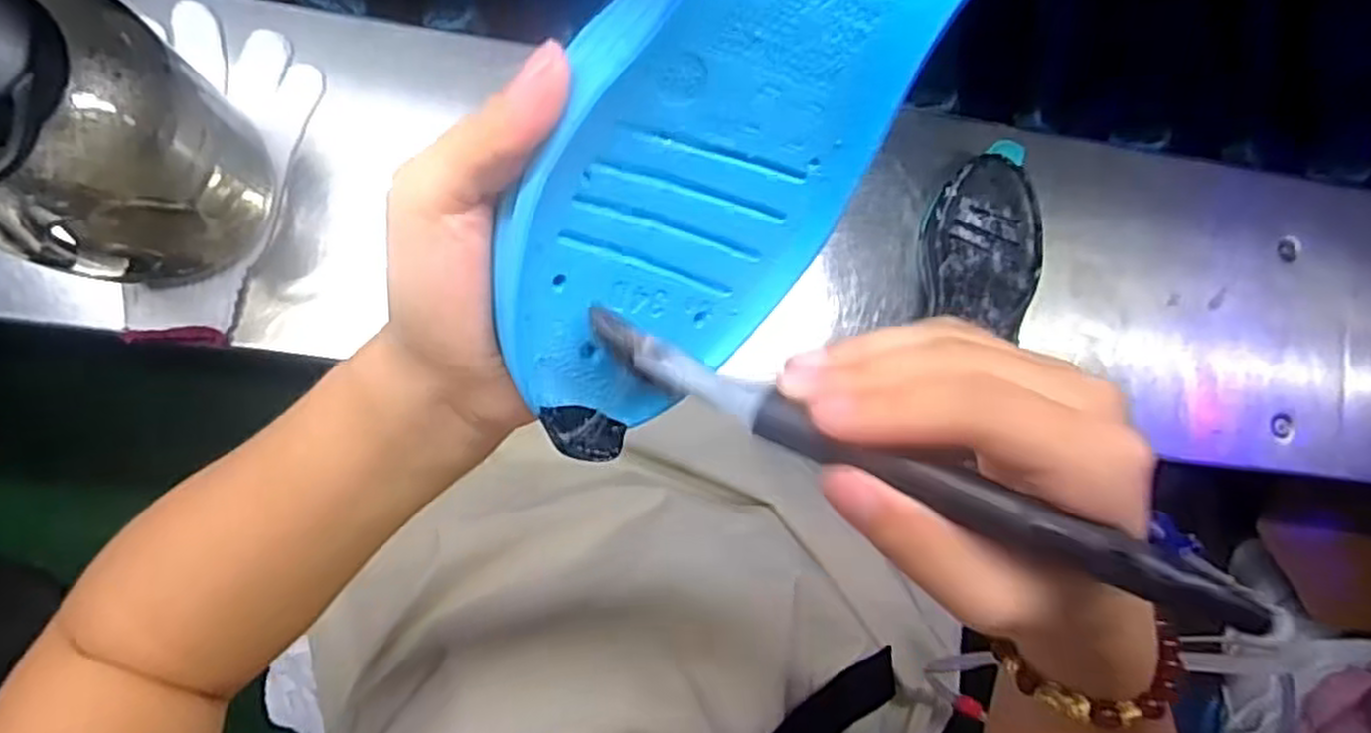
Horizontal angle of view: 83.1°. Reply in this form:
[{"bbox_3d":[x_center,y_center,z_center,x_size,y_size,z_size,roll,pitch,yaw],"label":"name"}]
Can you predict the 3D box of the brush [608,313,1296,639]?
[{"bbox_3d":[0.054,0.025,0.198,0.173,0.015,0.012,23,83,12],"label":"brush"}]

